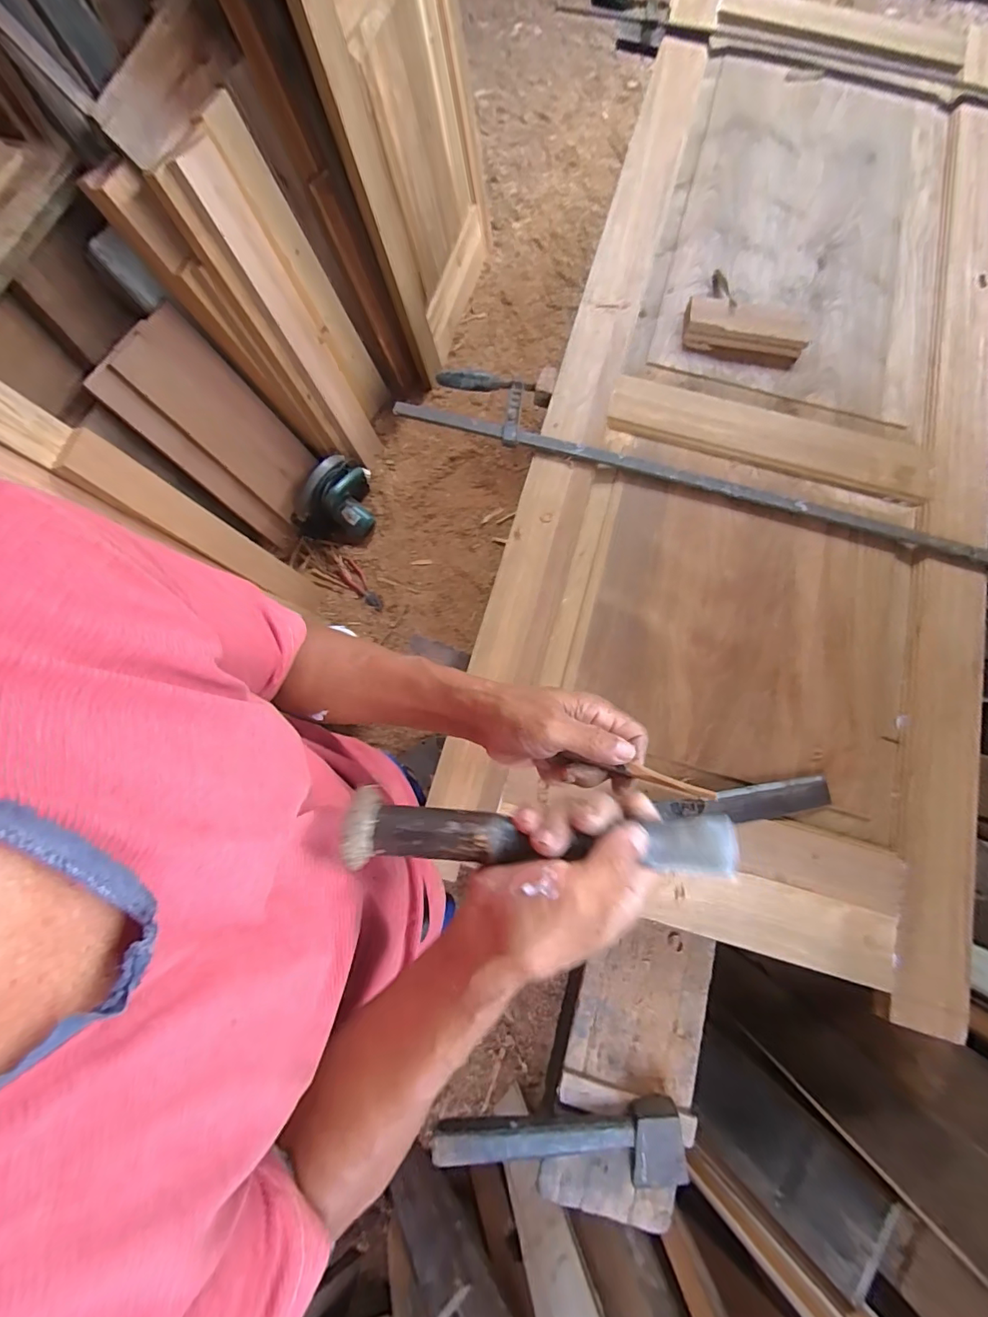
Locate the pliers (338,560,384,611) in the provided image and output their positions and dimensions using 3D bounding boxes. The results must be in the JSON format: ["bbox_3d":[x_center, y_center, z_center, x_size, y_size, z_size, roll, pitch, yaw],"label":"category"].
[{"bbox_3d":[-0.405,-0.225,1.535,0.065,0.017,0.192,-42,81,-11],"label":"pliers"}]

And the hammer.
[{"bbox_3d":[0.087,0.666,0.668,0.337,0.046,0.112,-4,74,-1],"label":"hammer"}]

